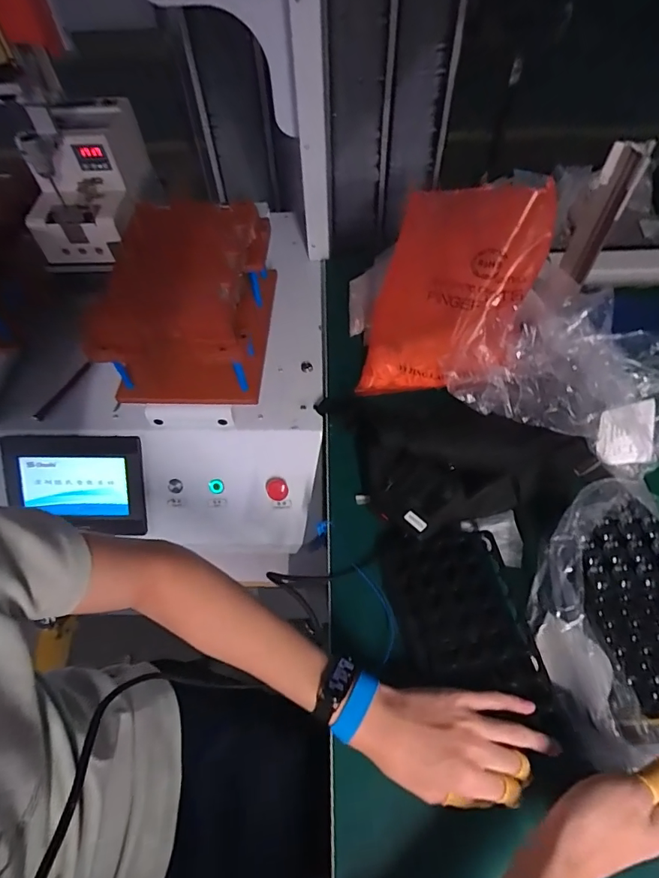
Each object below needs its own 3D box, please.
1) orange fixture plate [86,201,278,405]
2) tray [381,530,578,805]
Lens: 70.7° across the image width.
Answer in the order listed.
[{"bbox_3d":[-0.199,-0.197,0.644,0.211,0.125,0.274,-1,57,1],"label":"orange fixture plate"},{"bbox_3d":[0.135,0.205,0.446,0.118,0.022,0.225,-10,58,-3],"label":"tray"}]

